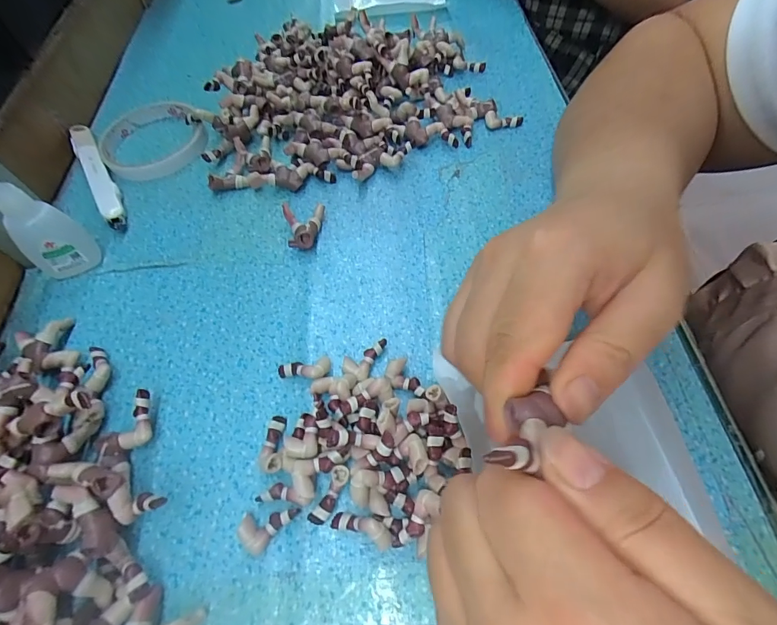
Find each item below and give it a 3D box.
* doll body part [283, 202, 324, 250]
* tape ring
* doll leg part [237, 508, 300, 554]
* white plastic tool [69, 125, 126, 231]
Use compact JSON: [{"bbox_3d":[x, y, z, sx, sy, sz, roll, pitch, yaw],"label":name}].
[{"bbox_3d":[-0.055,-0.058,0.271,0.026,0.015,0.035,-13,60,-4],"label":"doll body part"},{"bbox_3d":[-0.200,-0.151,0.338,0.081,0.014,0.095,-26,62,-11],"label":"tape ring"},{"bbox_3d":[-0.055,0.101,0.184,0.027,0.008,0.016,-7,60,0],"label":"doll leg part"},{"bbox_3d":[-0.229,-0.111,0.315,0.015,0.017,0.132,-30,62,-13],"label":"white plastic tool"}]

